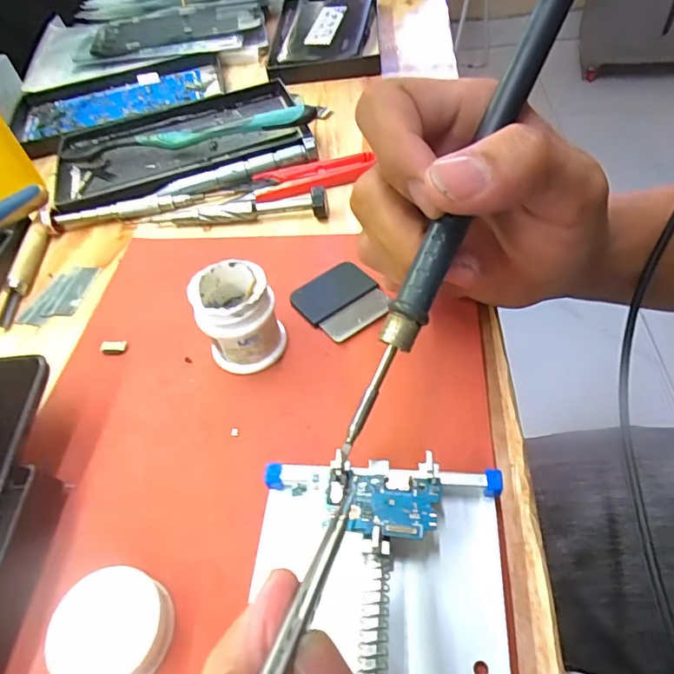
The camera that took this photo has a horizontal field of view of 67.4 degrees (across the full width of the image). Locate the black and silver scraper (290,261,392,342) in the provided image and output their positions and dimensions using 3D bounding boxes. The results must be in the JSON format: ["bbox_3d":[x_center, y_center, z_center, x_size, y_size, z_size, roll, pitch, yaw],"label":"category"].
[{"bbox_3d":[0.002,-0.018,0.249,0.039,0.004,0.042,-32,53,-17],"label":"black and silver scraper"}]

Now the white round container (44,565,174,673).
[{"bbox_3d":[-0.070,0.093,0.160,0.035,0.015,0.033,-3,50,4],"label":"white round container"}]

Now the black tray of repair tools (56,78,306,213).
[{"bbox_3d":[-0.115,-0.140,0.363,0.176,0.014,0.106,-17,50,-6],"label":"black tray of repair tools"}]

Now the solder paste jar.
[{"bbox_3d":[-0.043,-0.008,0.223,0.033,0.042,0.031,-5,50,5],"label":"solder paste jar"}]

